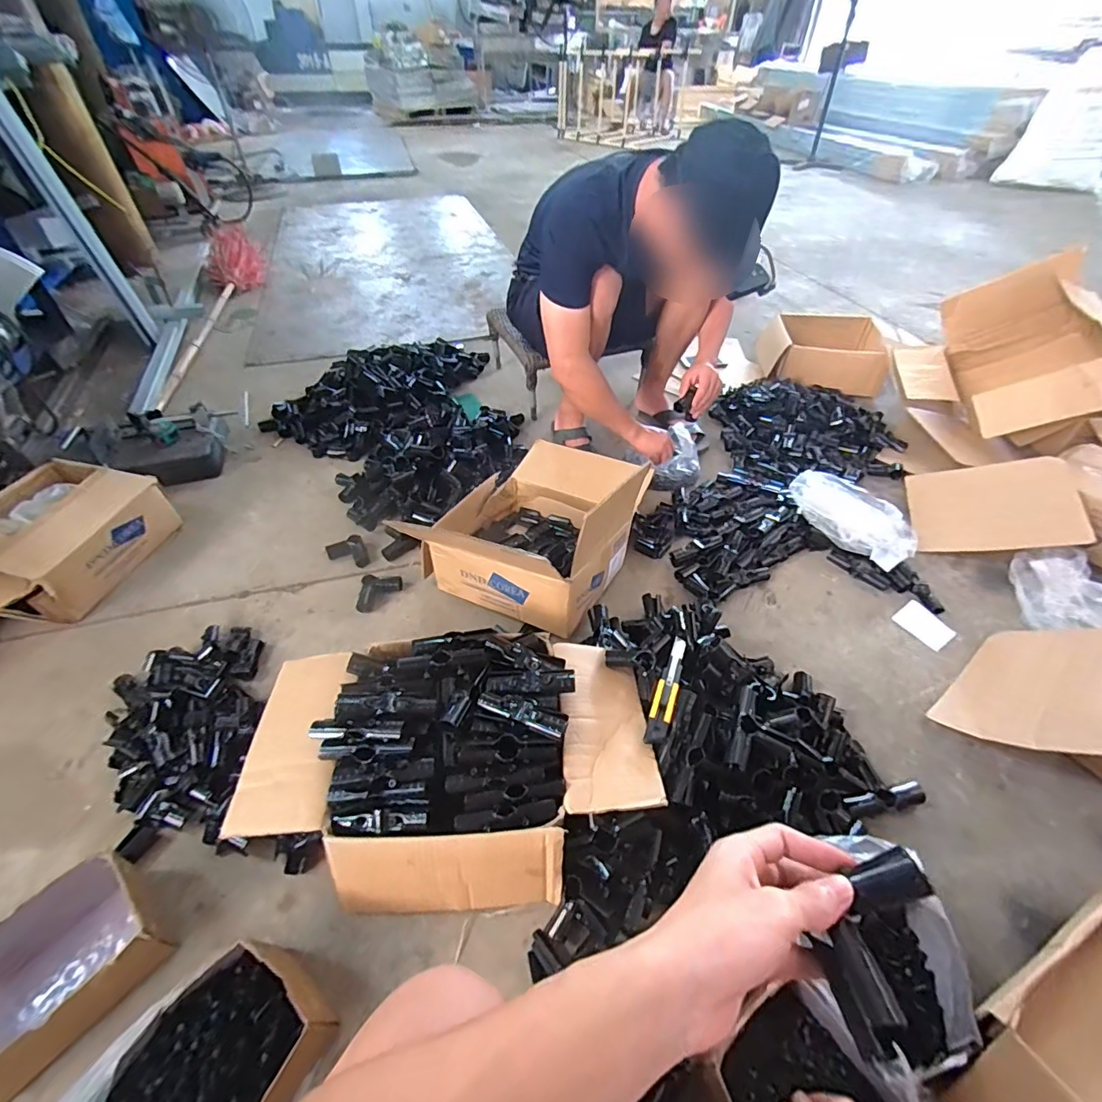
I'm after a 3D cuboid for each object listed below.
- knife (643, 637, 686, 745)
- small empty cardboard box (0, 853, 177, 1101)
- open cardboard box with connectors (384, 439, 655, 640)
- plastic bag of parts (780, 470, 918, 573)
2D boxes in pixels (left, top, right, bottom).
[{"bbox_3d":[0.184,0.214,0.797,0.033,0.011,0.190,17,48,16],"label":"knife"},{"bbox_3d":[-0.600,0.508,0.606,0.150,0.091,0.214,31,53,26],"label":"small empty cardboard box"},{"bbox_3d":[-0.010,-0.093,1.061,0.347,0.236,0.453,23,50,21],"label":"open cardboard box with connectors"},{"bbox_3d":[0.679,-0.078,1.156,0.287,0.094,0.128,26,51,23],"label":"plastic bag of parts"}]

